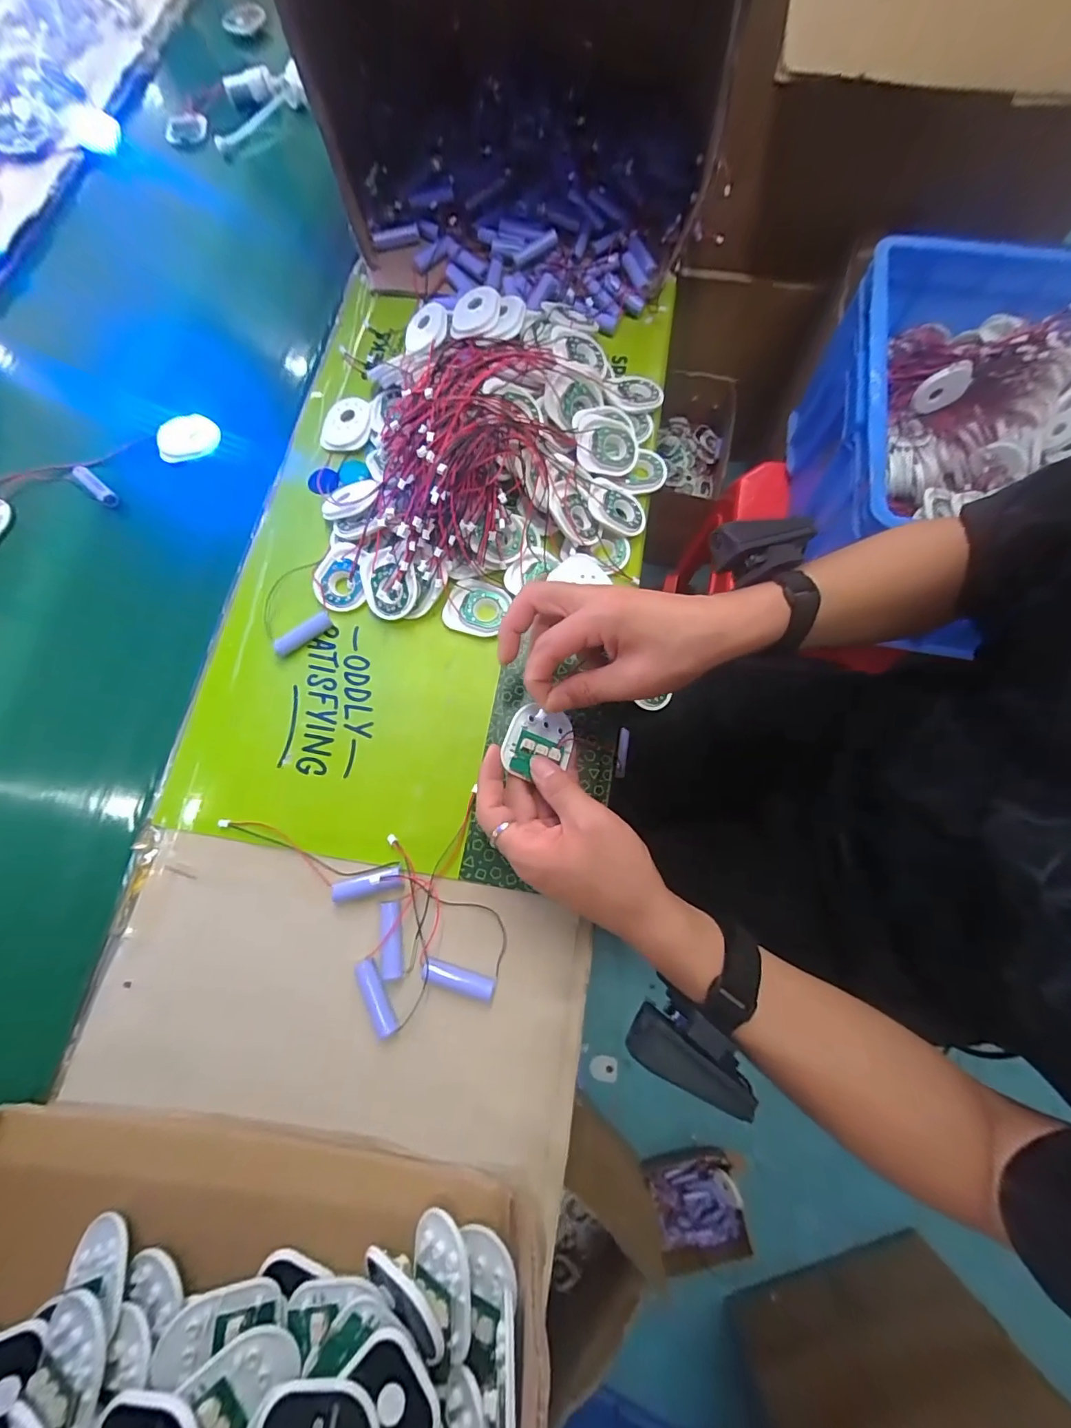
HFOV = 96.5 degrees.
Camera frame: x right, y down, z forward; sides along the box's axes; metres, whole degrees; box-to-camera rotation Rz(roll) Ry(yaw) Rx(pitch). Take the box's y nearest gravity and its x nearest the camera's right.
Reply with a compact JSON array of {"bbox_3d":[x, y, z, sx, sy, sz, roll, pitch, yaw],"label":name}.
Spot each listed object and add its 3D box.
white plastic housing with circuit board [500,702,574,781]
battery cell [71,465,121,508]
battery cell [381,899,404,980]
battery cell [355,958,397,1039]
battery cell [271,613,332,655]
[{"bbox_3d":[0.004,0.021,0.339,0.048,0.012,0.050,19,70,-10],"label":"white plastic housing with circuit board"},{"bbox_3d":[-0.421,-0.217,0.456,0.057,0.012,0.015,40,79,12],"label":"battery cell"},{"bbox_3d":[-0.100,0.157,0.333,0.016,0.011,0.049,-8,73,0],"label":"battery cell"},{"bbox_3d":[-0.109,0.192,0.326,0.016,0.013,0.049,-29,75,-6],"label":"battery cell"},{"bbox_3d":[-0.192,-0.066,0.394,0.050,0.015,0.013,-37,76,-9],"label":"battery cell"}]

